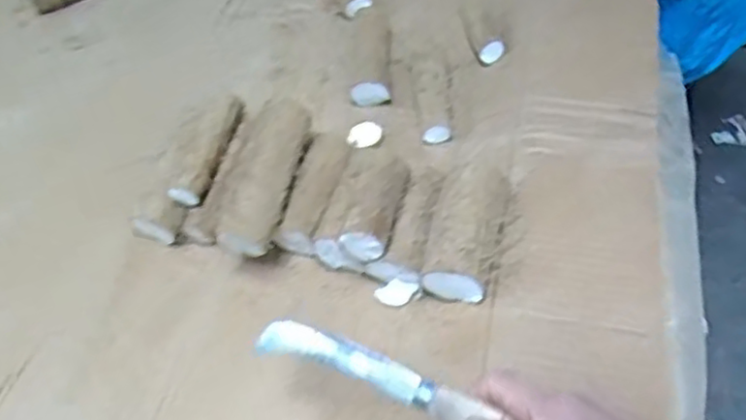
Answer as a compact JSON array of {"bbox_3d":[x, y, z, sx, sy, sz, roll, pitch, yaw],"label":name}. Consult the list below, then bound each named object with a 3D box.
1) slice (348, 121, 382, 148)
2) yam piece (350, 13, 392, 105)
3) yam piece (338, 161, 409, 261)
[{"bbox_3d":[-0.008,-0.073,0.674,0.035,0.013,0.027,-38,60,-22],"label":"slice"},{"bbox_3d":[-0.001,-0.161,0.727,0.039,0.032,0.117,-1,53,3],"label":"yam piece"},{"bbox_3d":[0.000,-0.003,0.555,0.041,0.033,0.080,11,55,12],"label":"yam piece"}]

